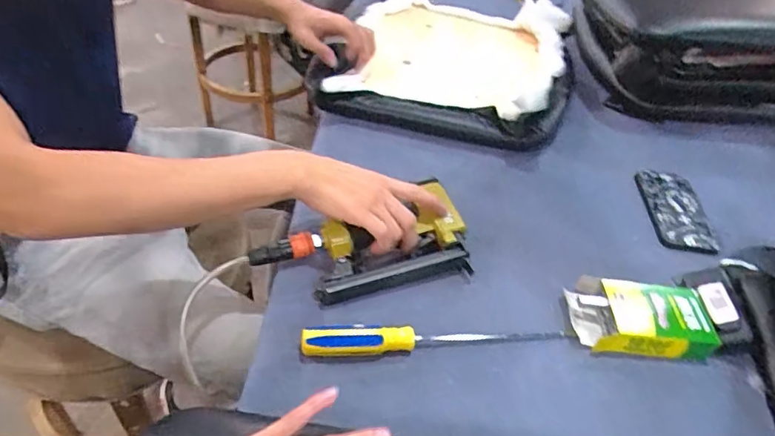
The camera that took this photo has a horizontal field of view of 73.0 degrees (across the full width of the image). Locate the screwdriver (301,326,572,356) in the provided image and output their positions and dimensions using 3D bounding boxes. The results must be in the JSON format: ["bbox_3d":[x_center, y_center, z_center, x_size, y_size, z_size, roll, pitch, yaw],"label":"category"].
[{"bbox_3d":[0.056,0.123,0.549,0.286,0.022,0.026,-1,44,-9],"label":"screwdriver"}]

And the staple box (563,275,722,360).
[{"bbox_3d":[0.284,0.109,0.591,0.145,0.034,0.090,7,44,-1],"label":"staple box"}]

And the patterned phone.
[{"bbox_3d":[0.417,-0.012,0.758,0.091,0.005,0.163,12,44,-1],"label":"patterned phone"}]

